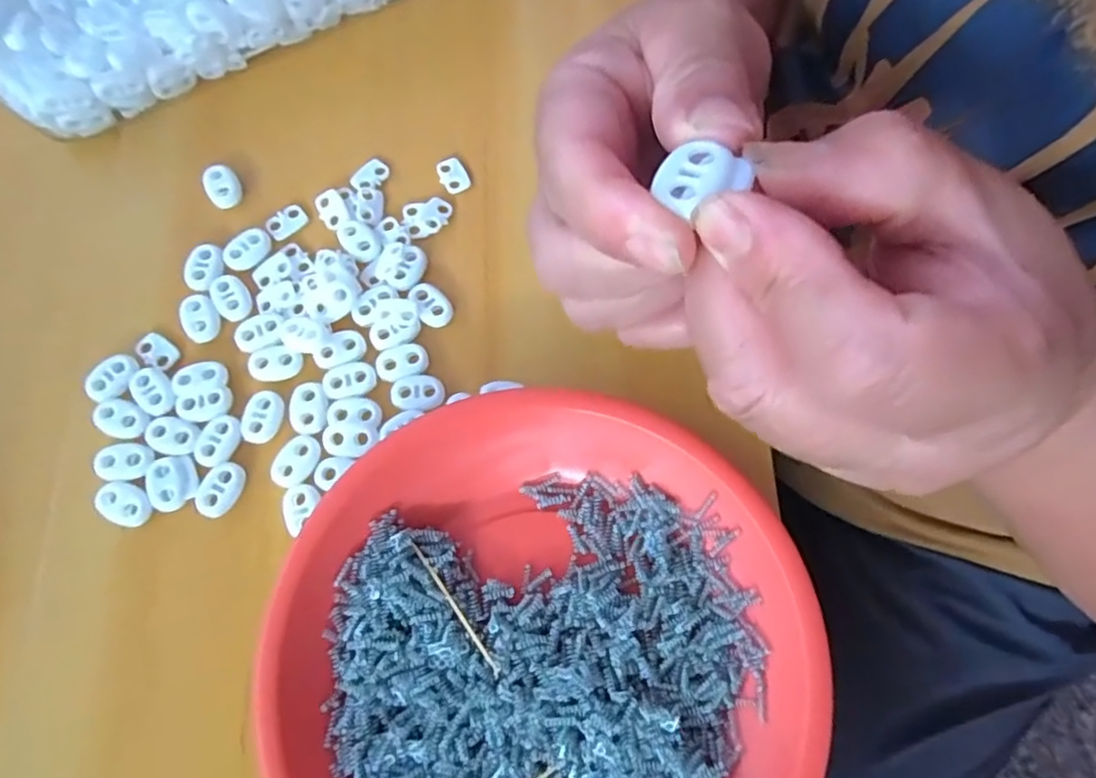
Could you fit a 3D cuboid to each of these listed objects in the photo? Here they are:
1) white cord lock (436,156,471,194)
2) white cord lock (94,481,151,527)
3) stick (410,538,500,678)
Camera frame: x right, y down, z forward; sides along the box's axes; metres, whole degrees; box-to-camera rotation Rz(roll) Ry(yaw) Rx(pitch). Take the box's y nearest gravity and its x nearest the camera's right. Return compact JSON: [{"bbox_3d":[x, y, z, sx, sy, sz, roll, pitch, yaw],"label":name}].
[{"bbox_3d":[-0.046,-0.103,0.312,0.013,0.004,0.018,-28,75,-8],"label":"white cord lock"},{"bbox_3d":[-0.171,0.046,0.259,0.022,0.004,0.016,25,74,8],"label":"white cord lock"},{"bbox_3d":[-0.036,0.081,0.243,0.004,0.005,0.058,-37,77,-8],"label":"stick"}]

